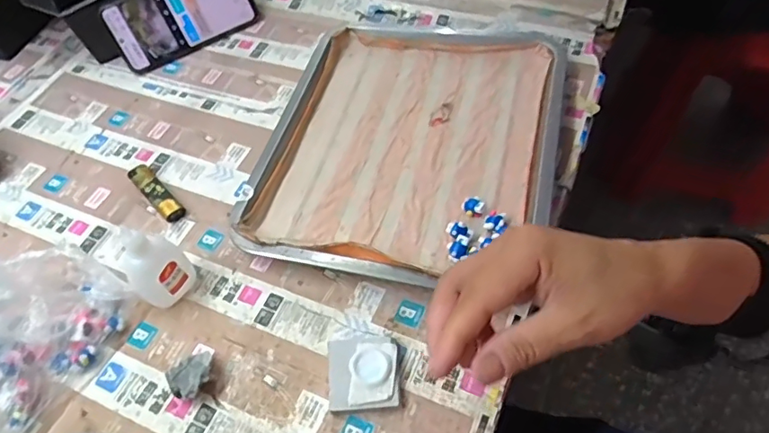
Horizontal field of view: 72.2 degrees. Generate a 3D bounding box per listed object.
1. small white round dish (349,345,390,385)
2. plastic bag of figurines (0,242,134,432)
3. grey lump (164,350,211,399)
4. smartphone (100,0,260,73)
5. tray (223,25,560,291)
[{"bbox_3d":[-0.010,0.107,0.377,0.030,0.009,0.026,22,60,20],"label":"small white round dish"},{"bbox_3d":[-0.274,0.076,0.376,0.095,0.096,0.142,23,60,20],"label":"plastic bag of figurines"},{"bbox_3d":[-0.139,0.117,0.387,0.029,0.020,0.034,33,64,25],"label":"grey lump"},{"bbox_3d":[-0.229,-0.229,0.598,0.157,0.076,0.007,-30,26,-13],"label":"smartphone"},{"bbox_3d":[0.026,-0.073,0.490,0.254,0.031,0.292,10,56,12],"label":"tray"}]

